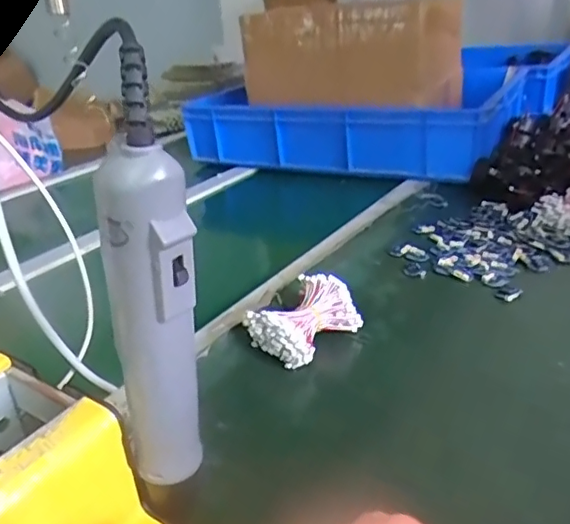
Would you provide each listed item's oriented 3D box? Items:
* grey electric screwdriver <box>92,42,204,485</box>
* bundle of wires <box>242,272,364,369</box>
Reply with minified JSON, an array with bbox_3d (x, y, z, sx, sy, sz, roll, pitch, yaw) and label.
[{"bbox_3d":[-0.056,0.017,0.238,0.033,0.186,0.024,-17,29,-25],"label":"grey electric screwdriver"},{"bbox_3d":[0.018,0.052,0.550,0.071,0.046,0.092,18,34,40],"label":"bundle of wires"}]

